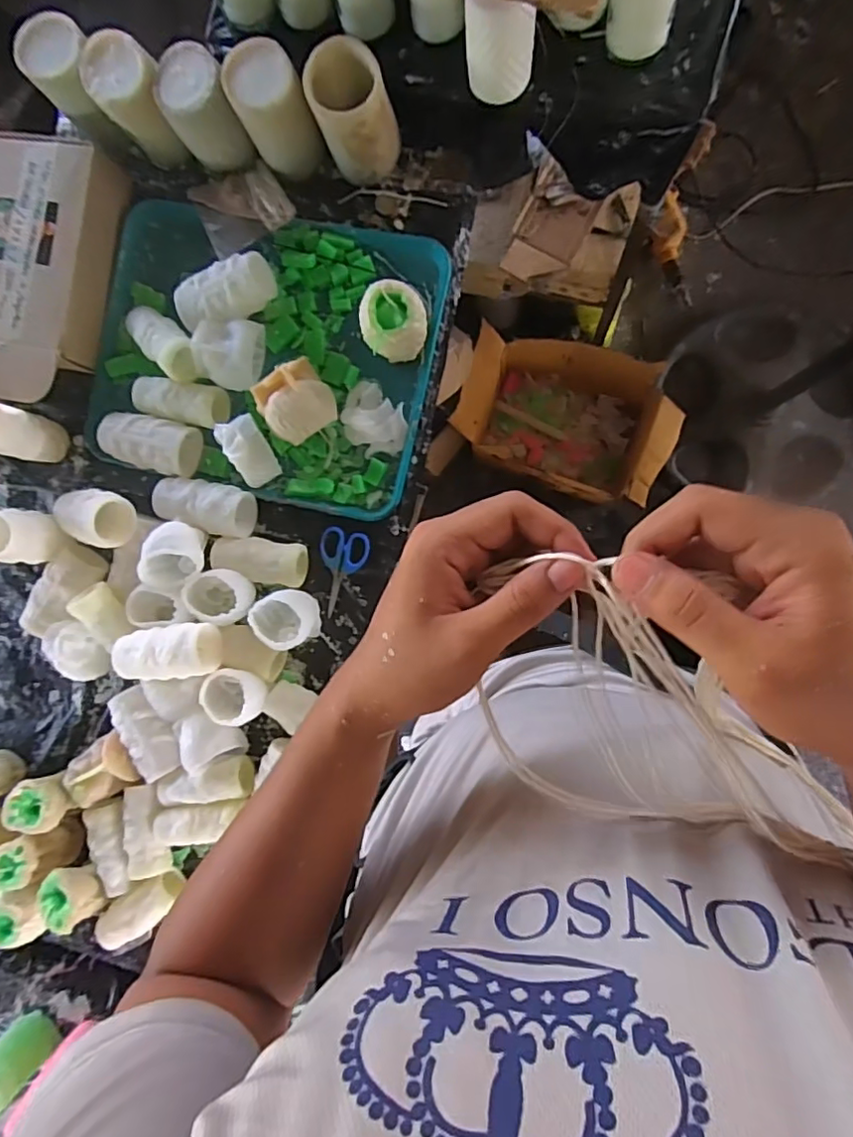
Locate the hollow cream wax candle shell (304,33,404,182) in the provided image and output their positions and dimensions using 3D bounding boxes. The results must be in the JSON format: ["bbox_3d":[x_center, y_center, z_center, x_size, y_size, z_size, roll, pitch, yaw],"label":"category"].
[{"bbox_3d":[-0.081,-0.518,0.658,0.080,0.109,0.084,0,90,9],"label":"hollow cream wax candle shell"}]

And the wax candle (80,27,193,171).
[{"bbox_3d":[-0.347,-0.566,0.699,0.076,0.121,0.078,0,90,9],"label":"wax candle"}]

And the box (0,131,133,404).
[{"bbox_3d":[-0.517,-0.376,0.744,0.202,0.068,0.322,10,92,8],"label":"box"}]

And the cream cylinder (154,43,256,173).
[{"bbox_3d":[-0.263,-0.542,0.683,0.081,0.086,0.094,-31,86,7],"label":"cream cylinder"}]

